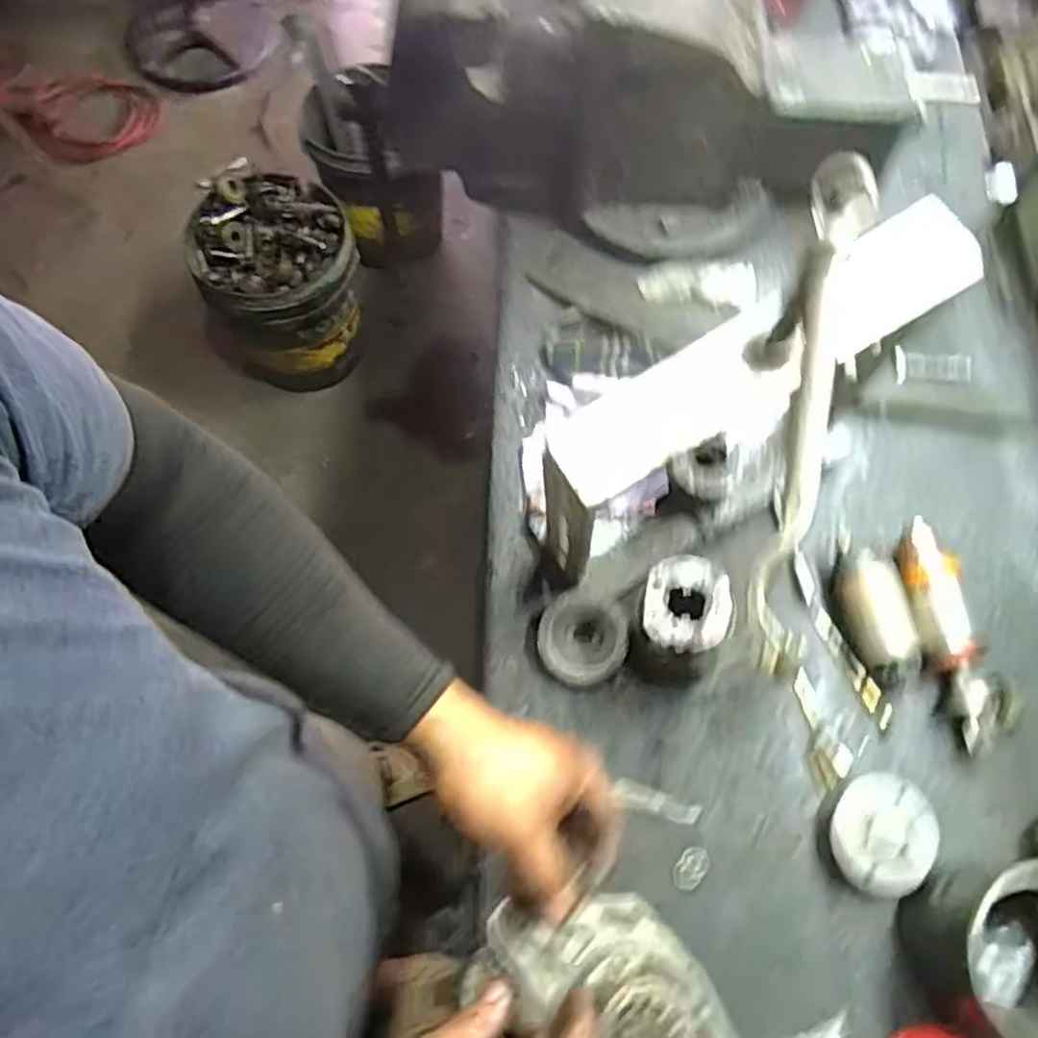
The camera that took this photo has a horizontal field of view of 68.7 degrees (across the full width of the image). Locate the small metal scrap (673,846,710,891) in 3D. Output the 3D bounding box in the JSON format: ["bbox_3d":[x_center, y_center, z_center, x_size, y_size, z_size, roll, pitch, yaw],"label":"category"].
[{"bbox_3d":[0.139,0.282,0.614,0.022,0.004,0.036,38,72,13],"label":"small metal scrap"}]

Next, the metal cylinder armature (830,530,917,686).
[{"bbox_3d":[0.312,0.079,0.674,0.049,0.046,0.137,-11,69,-5],"label":"metal cylinder armature"}]

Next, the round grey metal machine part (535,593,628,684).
[{"bbox_3d":[0.058,0.108,0.679,0.077,0.035,0.077,0,68,-1],"label":"round grey metal machine part"}]

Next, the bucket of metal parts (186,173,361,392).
[{"bbox_3d":[-0.475,-0.466,1.569,0.289,0.339,0.299,0,68,-1],"label":"bucket of metal parts"}]

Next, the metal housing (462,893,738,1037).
[{"bbox_3d":[0.070,0.317,0.496,0.188,0.056,0.104,38,73,13],"label":"metal housing"}]

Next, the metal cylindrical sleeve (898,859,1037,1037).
[{"bbox_3d":[0.355,0.307,0.543,0.100,0.115,0.113,6,68,1],"label":"metal cylindrical sleeve"}]

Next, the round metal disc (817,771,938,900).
[{"bbox_3d":[0.285,0.252,0.606,0.074,0.044,0.088,31,71,11],"label":"round metal disc"}]

